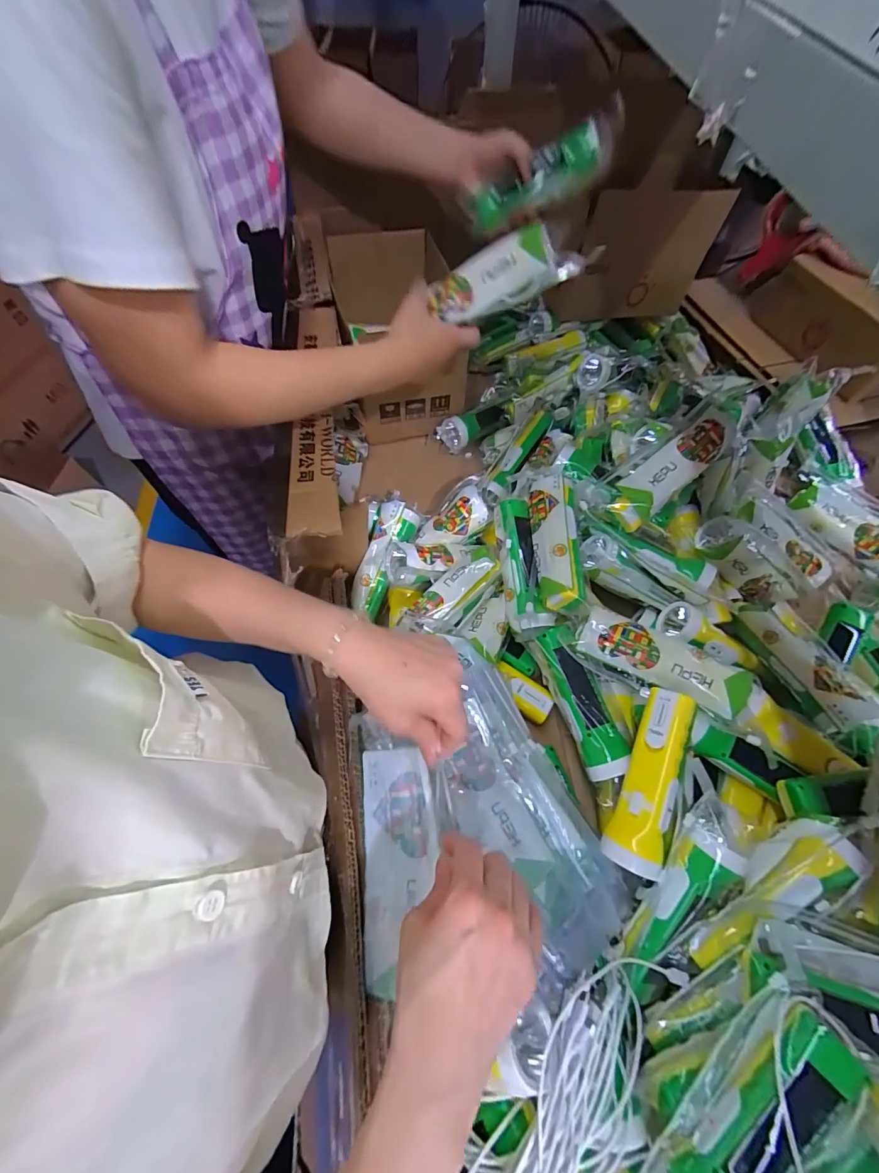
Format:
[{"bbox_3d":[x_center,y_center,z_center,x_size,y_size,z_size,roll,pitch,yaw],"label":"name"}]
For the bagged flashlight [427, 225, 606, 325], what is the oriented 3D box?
[{"bbox_3d":[0.074,-0.341,0.468,0.178,0.062,0.034,1,60,30],"label":"bagged flashlight"}]

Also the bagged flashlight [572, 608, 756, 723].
[{"bbox_3d":[0.245,0.083,0.466,0.178,0.040,0.064,26,66,12],"label":"bagged flashlight"}]

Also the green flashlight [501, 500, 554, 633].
[{"bbox_3d":[0.101,-0.029,0.521,0.051,0.041,0.169,-5,64,-3],"label":"green flashlight"}]

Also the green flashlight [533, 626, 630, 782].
[{"bbox_3d":[0.159,0.128,0.478,0.045,0.037,0.163,-15,65,-8],"label":"green flashlight"}]

